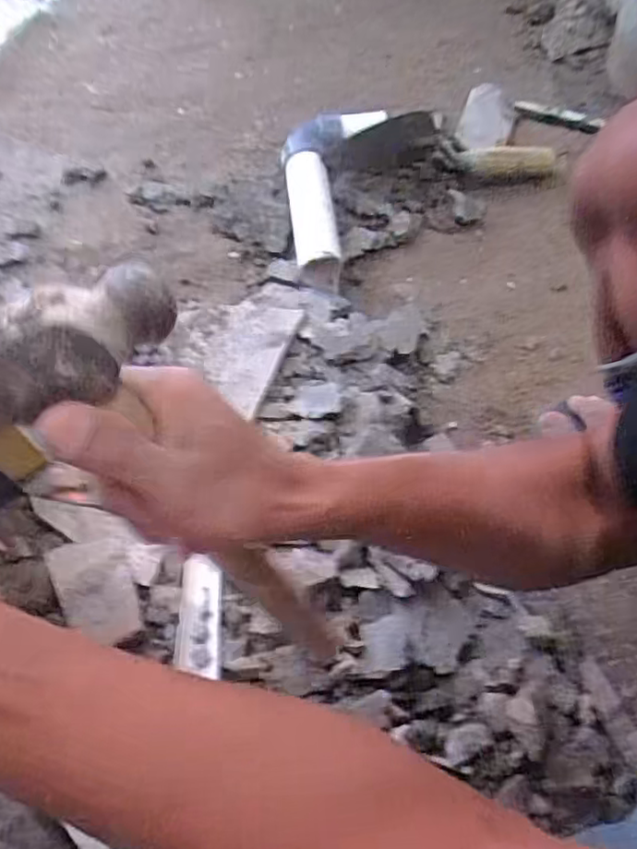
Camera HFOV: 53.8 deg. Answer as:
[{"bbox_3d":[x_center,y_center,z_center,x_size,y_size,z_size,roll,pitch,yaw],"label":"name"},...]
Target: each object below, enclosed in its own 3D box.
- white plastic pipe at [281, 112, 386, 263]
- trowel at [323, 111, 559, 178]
[{"bbox_3d":[0.006,-0.286,0.744,0.106,0.056,0.199,11,96,7],"label":"white plastic pipe"},{"bbox_3d":[0.154,-0.334,0.760,0.288,0.071,0.063,-4,64,-20],"label":"trowel"}]

